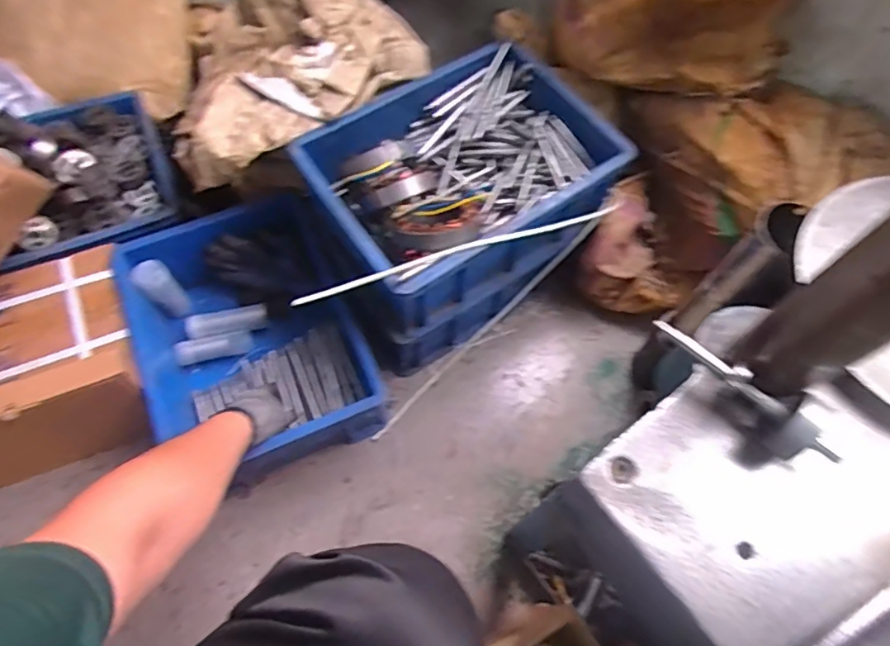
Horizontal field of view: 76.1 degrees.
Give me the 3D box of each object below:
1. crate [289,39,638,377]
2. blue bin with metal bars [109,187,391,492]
[{"bbox_3d":[0.018,-0.180,0.897,0.413,0.273,0.312,-36,69,-18],"label":"crate"},{"bbox_3d":[-0.306,0.028,0.893,0.306,0.143,0.402,-22,66,-12],"label":"blue bin with metal bars"}]

